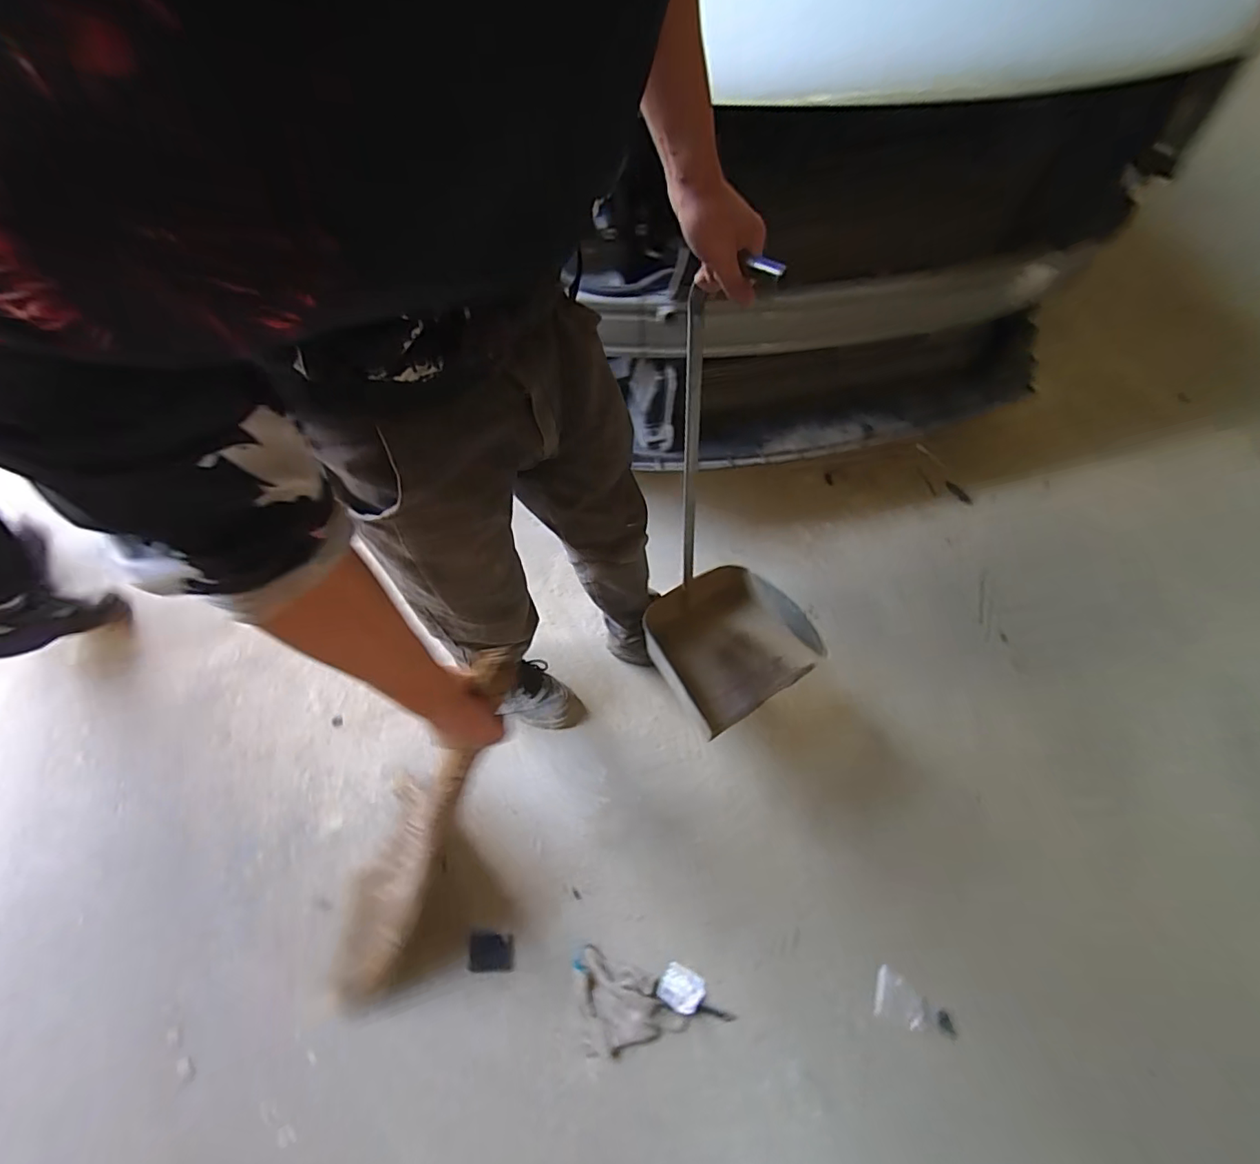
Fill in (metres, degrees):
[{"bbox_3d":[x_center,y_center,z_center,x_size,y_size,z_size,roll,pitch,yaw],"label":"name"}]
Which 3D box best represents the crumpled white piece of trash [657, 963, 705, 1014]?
[{"bbox_3d":[0.085,0.684,0.903,0.072,0.025,0.060,21,61,12],"label":"crumpled white piece of trash"}]

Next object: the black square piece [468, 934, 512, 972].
[{"bbox_3d":[-0.242,0.642,0.930,0.075,0.004,0.052,-2,59,-1],"label":"black square piece"}]

